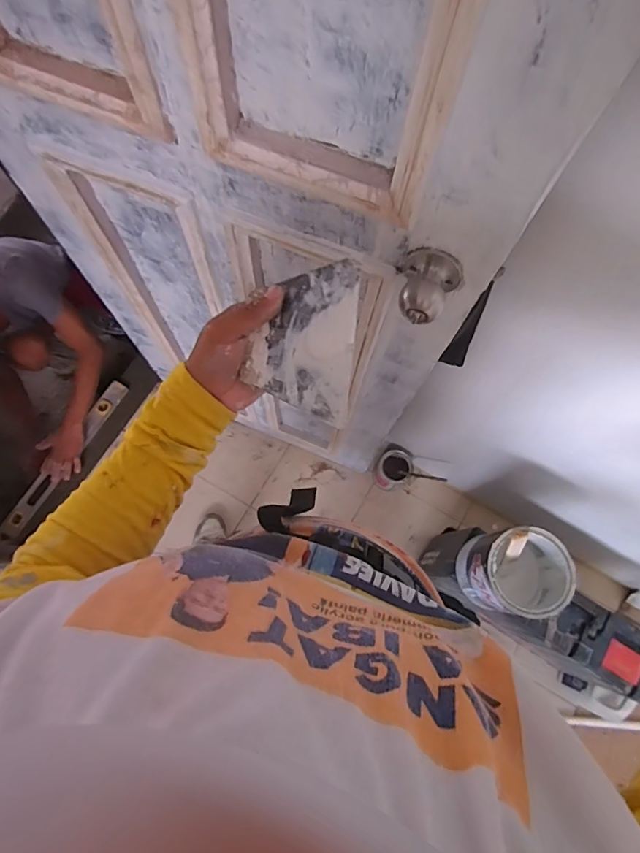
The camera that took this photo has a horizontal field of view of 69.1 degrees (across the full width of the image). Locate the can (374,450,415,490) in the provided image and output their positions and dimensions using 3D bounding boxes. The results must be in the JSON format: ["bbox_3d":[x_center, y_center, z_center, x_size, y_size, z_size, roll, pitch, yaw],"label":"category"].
[{"bbox_3d":[0.233,0.147,1.505,0.108,0.125,0.114,0,74,-1],"label":"can"}]

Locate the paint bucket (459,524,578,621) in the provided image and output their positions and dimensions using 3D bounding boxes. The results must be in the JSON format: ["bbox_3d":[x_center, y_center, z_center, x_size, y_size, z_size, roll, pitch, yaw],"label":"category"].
[{"bbox_3d":[0.406,0.305,0.983,0.173,0.205,0.164,0,74,-1],"label":"paint bucket"}]

